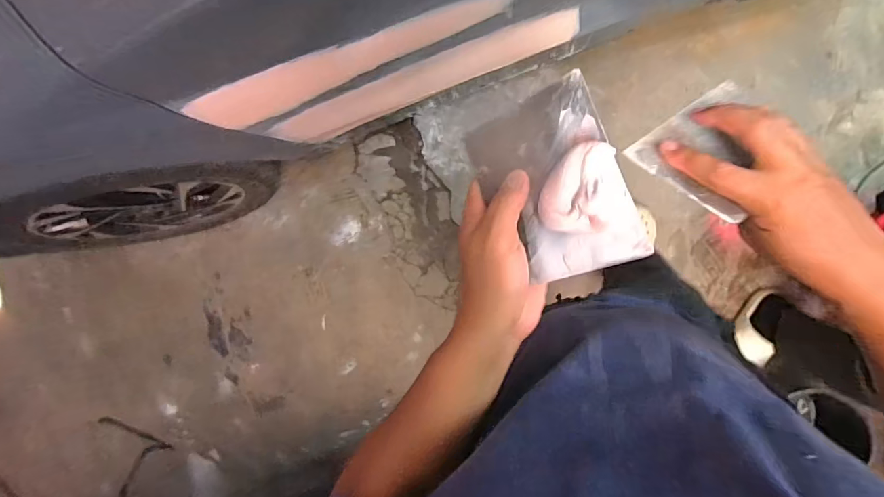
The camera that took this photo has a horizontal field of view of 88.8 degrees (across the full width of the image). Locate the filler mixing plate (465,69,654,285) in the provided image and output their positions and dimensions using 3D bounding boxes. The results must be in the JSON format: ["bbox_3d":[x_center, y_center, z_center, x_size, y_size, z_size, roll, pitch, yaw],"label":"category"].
[{"bbox_3d":[0.078,-0.046,0.324,0.094,0.020,0.135,-23,76,21],"label":"filler mixing plate"}]

